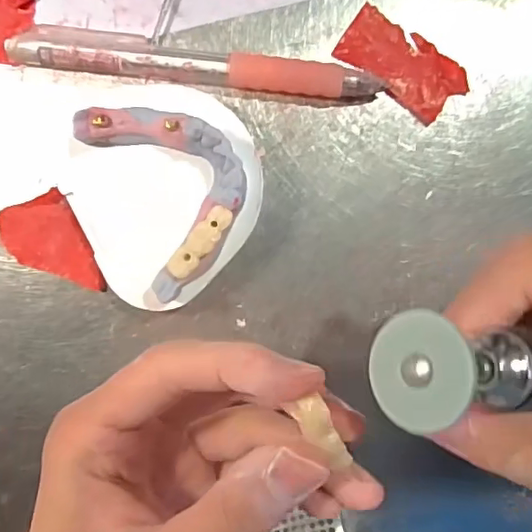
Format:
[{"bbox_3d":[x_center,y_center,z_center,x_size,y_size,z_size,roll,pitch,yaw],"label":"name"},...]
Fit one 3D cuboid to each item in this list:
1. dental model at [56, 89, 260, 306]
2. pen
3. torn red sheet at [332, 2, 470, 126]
[{"bbox_3d":[-0.035,-0.027,0.201,0.067,0.031,0.072,0,96,-1],"label":"dental model"},{"bbox_3d":[-0.025,-0.073,0.207,0.131,0.011,0.016,7,96,-1],"label":"pen"},{"bbox_3d":[0.051,-0.075,0.211,0.047,0.004,0.024,35,95,-4],"label":"torn red sheet"}]

